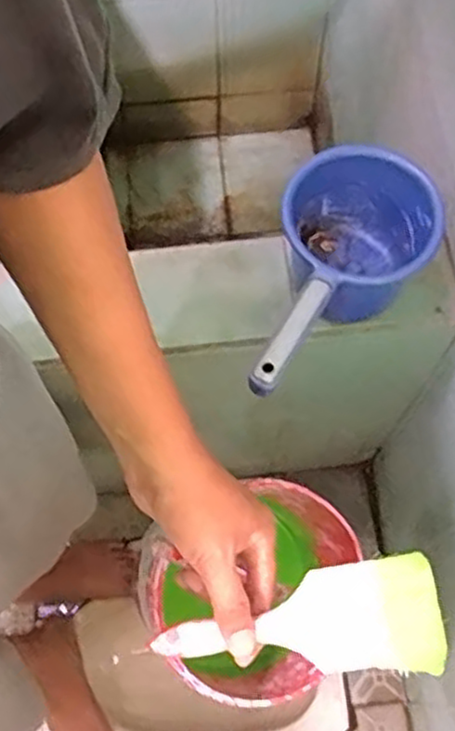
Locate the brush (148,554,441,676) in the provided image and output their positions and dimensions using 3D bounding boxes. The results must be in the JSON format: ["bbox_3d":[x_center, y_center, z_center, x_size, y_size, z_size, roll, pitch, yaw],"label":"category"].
[{"bbox_3d":[0.044,0.163,0.461,0.173,0.014,0.065,-9,70,6],"label":"brush"}]

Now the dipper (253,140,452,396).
[{"bbox_3d":[0.082,-0.071,0.672,0.136,0.129,0.261,30,58,10],"label":"dipper"}]

